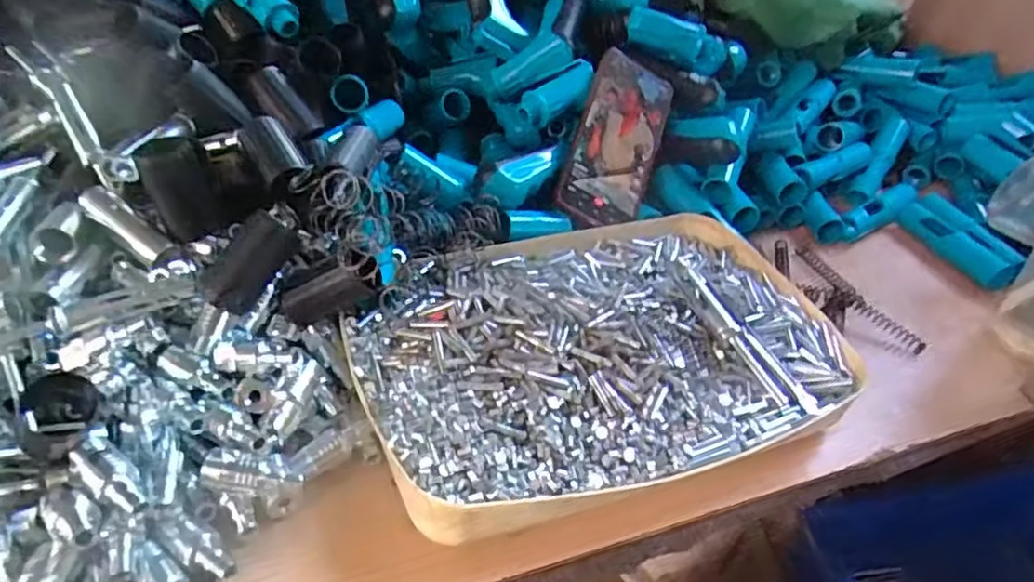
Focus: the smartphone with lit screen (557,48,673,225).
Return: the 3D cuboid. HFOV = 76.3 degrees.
[{"bbox_3d":[0.090,-0.132,0.584,0.079,0.009,0.162,26,72,-18],"label":"smartphone with lit screen"}]

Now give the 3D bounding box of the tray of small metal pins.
[{"bbox_3d":[0.060,0.040,0.463,0.332,0.068,0.223,-11,42,-22],"label":"tray of small metal pins"}]

